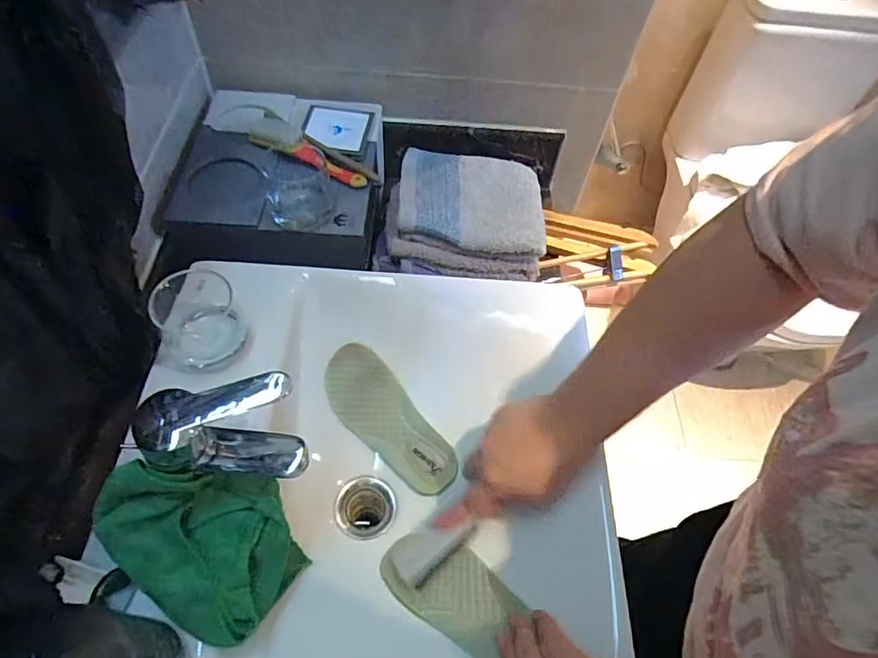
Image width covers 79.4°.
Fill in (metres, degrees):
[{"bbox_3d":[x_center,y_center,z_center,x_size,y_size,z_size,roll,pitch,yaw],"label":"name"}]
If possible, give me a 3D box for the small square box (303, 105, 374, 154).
[{"bbox_3d":[-0.133,-0.263,0.696,0.082,0.015,0.097,8,48,-5],"label":"small square box"}]

